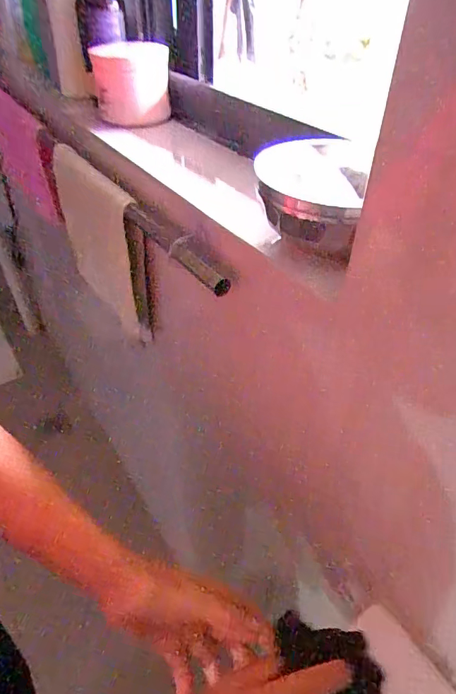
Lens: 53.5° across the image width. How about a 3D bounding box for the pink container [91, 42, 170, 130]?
[{"bbox_3d":[-0.133,-0.365,0.627,0.102,0.085,0.097,-7,42,-9],"label":"pink container"}]

